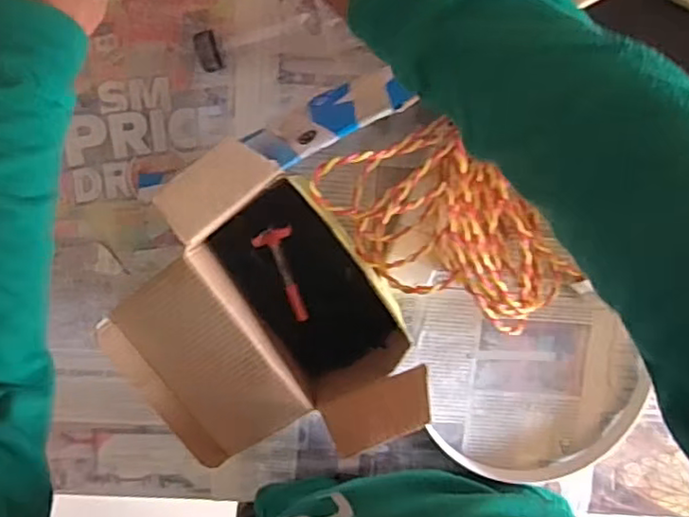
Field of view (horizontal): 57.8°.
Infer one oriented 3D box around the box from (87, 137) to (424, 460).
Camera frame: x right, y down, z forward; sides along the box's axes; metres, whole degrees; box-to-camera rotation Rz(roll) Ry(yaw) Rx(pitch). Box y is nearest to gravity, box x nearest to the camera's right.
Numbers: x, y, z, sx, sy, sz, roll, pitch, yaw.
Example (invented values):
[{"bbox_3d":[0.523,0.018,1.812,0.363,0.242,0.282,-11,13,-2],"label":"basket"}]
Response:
[{"bbox_3d":[-0.068,0.048,0.481,0.187,0.113,0.225,-35,98,4],"label":"box"}]

